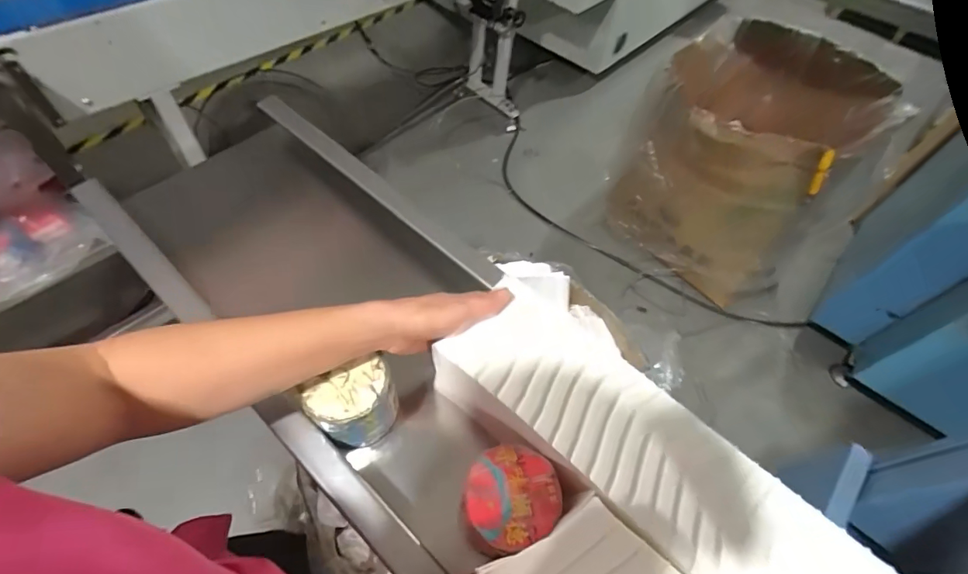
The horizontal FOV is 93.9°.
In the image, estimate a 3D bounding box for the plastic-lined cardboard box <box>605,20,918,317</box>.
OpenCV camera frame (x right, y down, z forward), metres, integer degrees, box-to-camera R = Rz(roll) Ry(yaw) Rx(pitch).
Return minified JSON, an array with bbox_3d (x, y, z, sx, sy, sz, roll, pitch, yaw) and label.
[{"bbox_3d":[0.846,-0.411,1.540,0.645,0.594,0.629,30,59,17],"label":"plastic-lined cardboard box"}]

